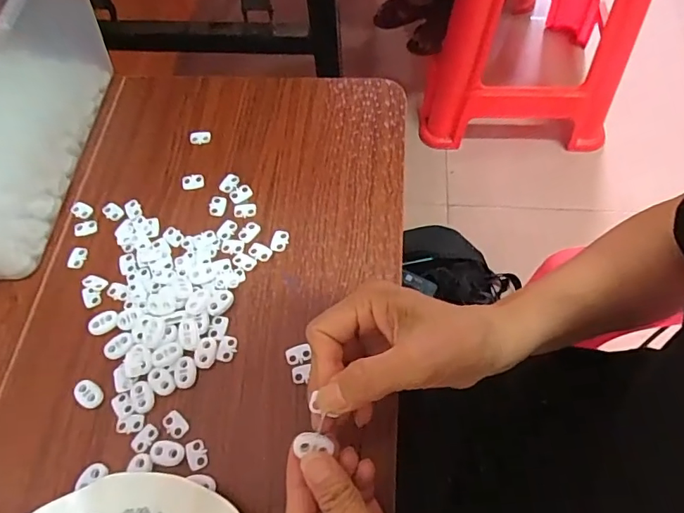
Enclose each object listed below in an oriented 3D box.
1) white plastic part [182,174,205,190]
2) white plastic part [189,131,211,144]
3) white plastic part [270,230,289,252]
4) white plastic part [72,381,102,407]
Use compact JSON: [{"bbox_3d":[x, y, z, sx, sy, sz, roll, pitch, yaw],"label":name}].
[{"bbox_3d":[-0.132,-0.067,0.438,0.019,0.004,0.014,-7,62,-1],"label":"white plastic part"},{"bbox_3d":[-0.133,-0.111,0.463,0.019,0.006,0.013,-6,62,-1],"label":"white plastic part"},{"bbox_3d":[-0.051,-0.013,0.406,0.013,0.004,0.019,10,63,8],"label":"white plastic part"},{"bbox_3d":[-0.182,0.098,0.354,0.021,0.006,0.015,30,68,17],"label":"white plastic part"}]

